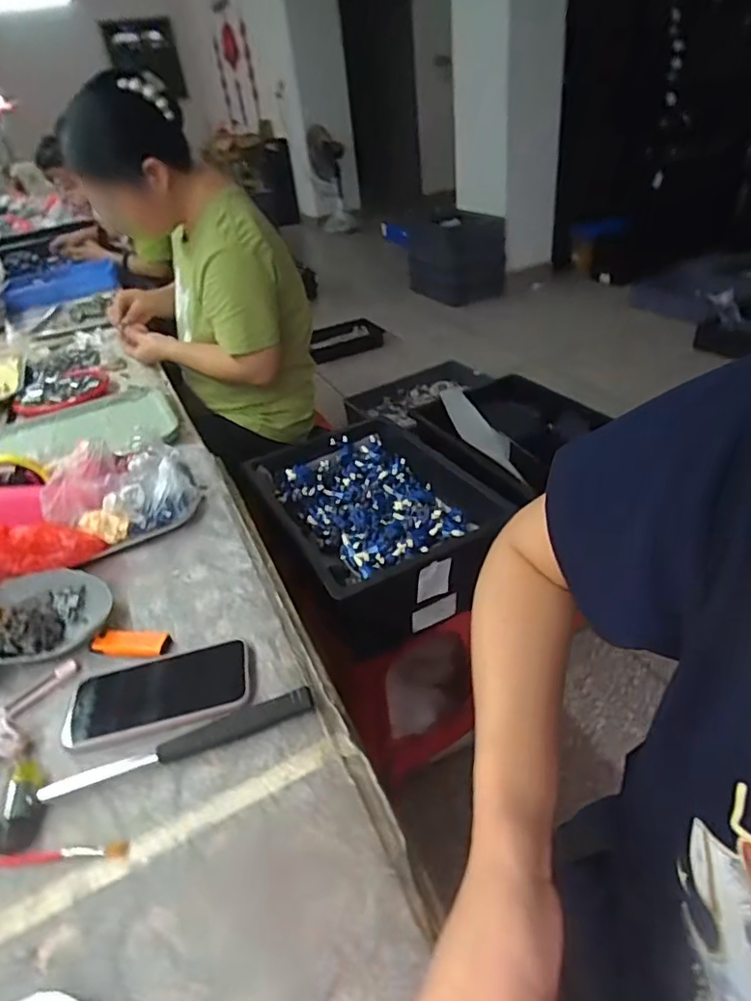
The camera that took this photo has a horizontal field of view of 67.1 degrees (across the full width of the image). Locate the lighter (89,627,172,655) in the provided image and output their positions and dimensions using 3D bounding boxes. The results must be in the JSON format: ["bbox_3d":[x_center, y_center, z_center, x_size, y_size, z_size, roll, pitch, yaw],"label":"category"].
[{"bbox_3d":[-0.249,0.142,0.574,0.080,0.014,0.024,0,37,10],"label":"lighter"}]

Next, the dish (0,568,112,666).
[{"bbox_3d":[-0.373,0.128,0.606,0.166,0.027,0.118,-13,37,-8],"label":"dish"}]

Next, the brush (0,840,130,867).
[{"bbox_3d":[-0.260,0.266,0.421,0.154,0.004,0.011,-6,36,1],"label":"brush"}]

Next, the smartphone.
[{"bbox_3d":[-0.200,0.176,0.517,0.168,0.018,0.085,-14,37,-9],"label":"smartphone"}]

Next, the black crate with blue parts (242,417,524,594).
[{"bbox_3d":[-0.011,-0.001,0.988,0.317,0.079,0.432,-23,37,-19],"label":"black crate with blue parts"}]

